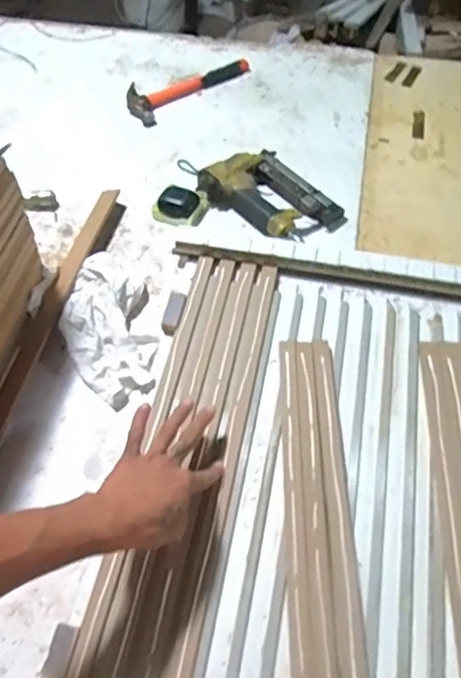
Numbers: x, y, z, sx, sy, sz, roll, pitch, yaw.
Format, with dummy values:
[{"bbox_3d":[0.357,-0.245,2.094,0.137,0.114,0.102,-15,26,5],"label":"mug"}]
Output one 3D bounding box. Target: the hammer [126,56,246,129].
[{"bbox_3d":[-0.086,-0.481,1.039,0.249,0.025,0.085,-37,64,-21],"label":"hammer"}]

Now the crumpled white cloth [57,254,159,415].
[{"bbox_3d":[-0.162,-0.021,0.724,0.115,0.044,0.227,-12,58,-8],"label":"crumpled white cloth"}]

